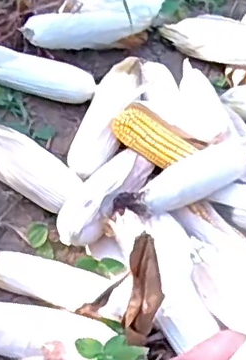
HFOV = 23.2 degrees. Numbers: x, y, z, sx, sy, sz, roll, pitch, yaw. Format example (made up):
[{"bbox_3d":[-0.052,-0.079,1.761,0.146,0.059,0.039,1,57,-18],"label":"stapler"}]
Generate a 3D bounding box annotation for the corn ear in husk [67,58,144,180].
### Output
[{"bbox_3d":[-0.024,-0.090,0.916,0.068,0.065,0.233,20,55,8],"label":"corn ear in husk"}]

